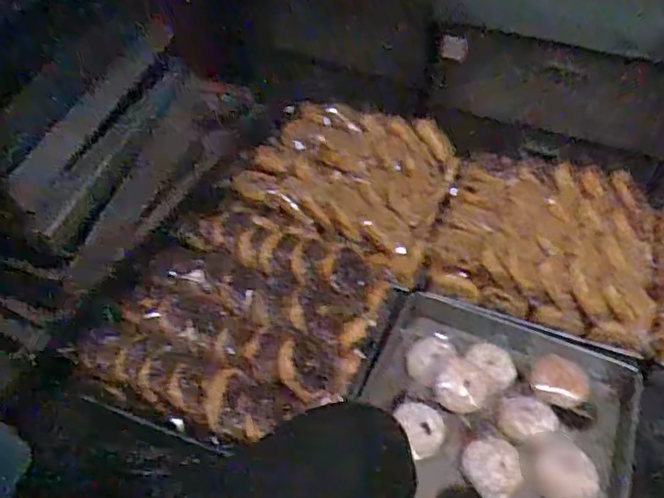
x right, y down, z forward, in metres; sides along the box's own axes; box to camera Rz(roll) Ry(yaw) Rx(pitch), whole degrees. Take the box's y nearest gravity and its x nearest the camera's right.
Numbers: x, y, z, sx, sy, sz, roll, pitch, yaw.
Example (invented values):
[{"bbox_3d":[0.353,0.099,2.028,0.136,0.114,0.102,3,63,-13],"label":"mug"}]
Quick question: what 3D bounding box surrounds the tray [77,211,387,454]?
[{"bbox_3d":[-0.140,0.087,1.035,0.395,0.065,0.444,18,48,16],"label":"tray"}]

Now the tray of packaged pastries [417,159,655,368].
[{"bbox_3d":[0.410,-0.036,1.212,0.398,0.119,0.380,15,47,13],"label":"tray of packaged pastries"}]

